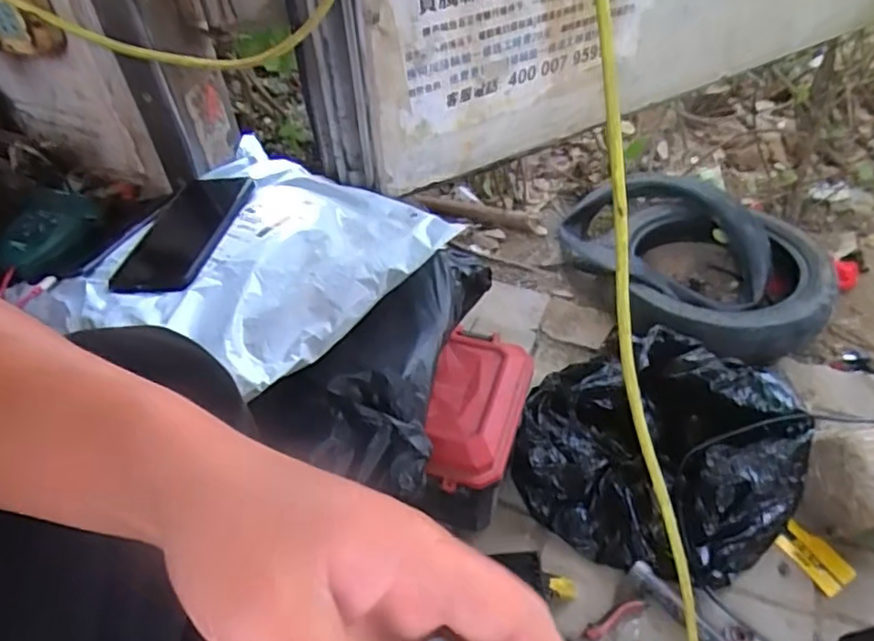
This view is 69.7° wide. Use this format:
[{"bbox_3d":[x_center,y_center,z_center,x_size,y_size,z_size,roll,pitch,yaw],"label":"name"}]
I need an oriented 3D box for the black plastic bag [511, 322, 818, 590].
[{"bbox_3d":[0.268,0.154,0.779,0.318,0.123,0.294,25,53,25],"label":"black plastic bag"}]

